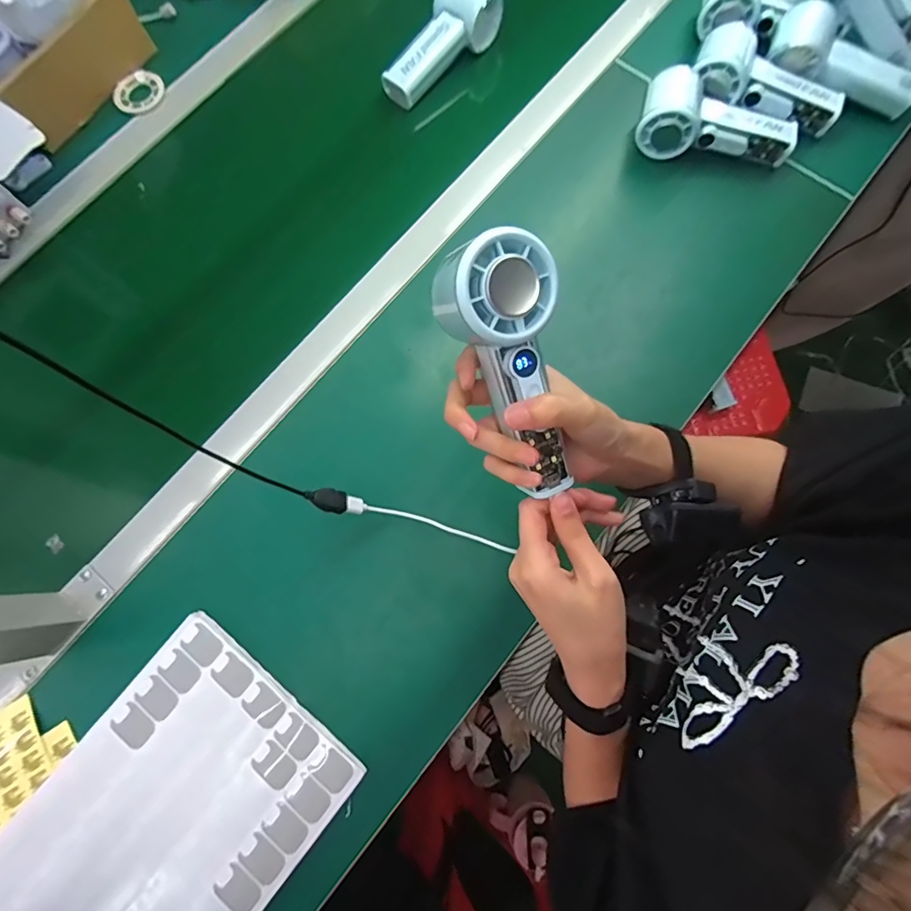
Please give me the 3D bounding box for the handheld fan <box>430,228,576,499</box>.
[{"bbox_3d":[0.037,-0.049,0.281,0.062,0.043,0.150,-26,121,-6],"label":"handheld fan"}]

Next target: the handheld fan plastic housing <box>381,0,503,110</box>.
[{"bbox_3d":[-0.015,-0.452,0.525,0.070,0.048,0.138,30,80,9],"label":"handheld fan plastic housing"}]

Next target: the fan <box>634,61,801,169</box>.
[{"bbox_3d":[0.264,-0.327,0.488,0.154,0.066,0.054,15,77,6],"label":"fan"}]

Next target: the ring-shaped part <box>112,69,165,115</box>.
[{"bbox_3d":[-0.364,-0.421,0.560,0.047,0.010,0.056,32,89,0],"label":"ring-shaped part"}]

